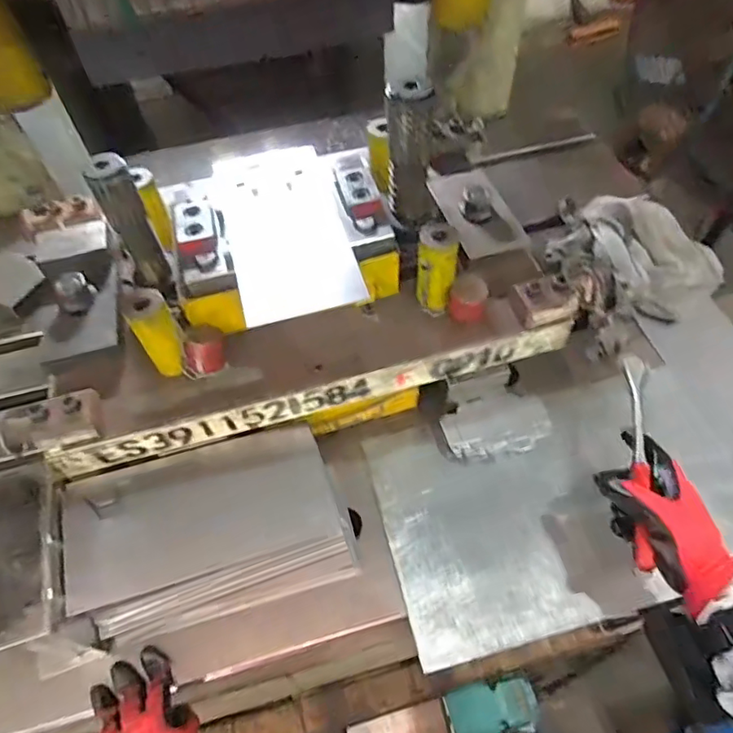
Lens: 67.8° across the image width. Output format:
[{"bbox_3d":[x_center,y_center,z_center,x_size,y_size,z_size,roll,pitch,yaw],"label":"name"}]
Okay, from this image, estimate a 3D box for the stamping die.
[{"bbox_3d":[-0.080,-0.102,0.623,0.569,0.222,0.278,-14,55,-6],"label":"stamping die"}]

